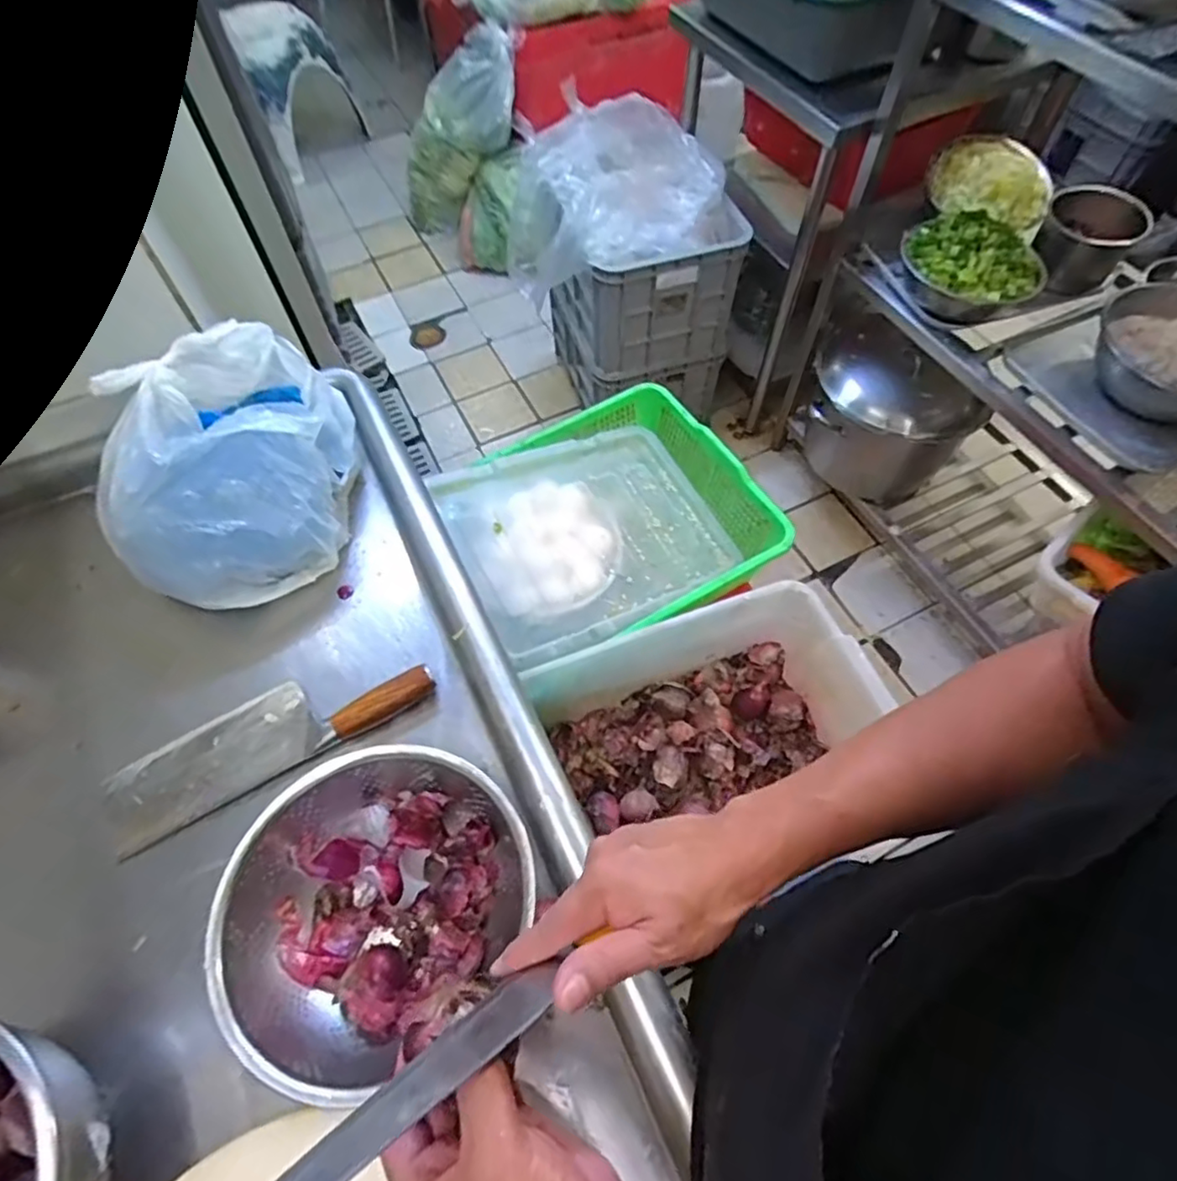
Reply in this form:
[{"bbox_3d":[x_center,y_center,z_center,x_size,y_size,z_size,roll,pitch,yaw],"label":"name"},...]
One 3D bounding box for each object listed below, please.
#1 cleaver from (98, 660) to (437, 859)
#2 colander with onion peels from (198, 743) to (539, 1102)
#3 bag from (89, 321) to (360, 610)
[{"bbox_3d":[-0.300,0.135,0.606,0.302,0.035,0.079,-25,63,-13],"label":"cleaver"},{"bbox_3d":[-0.165,0.240,0.506,0.229,0.079,0.203,-38,66,-19],"label":"colander with onion peels"},{"bbox_3d":[-0.368,-0.134,0.678,0.205,0.179,0.269,-13,61,-6],"label":"bag"}]

